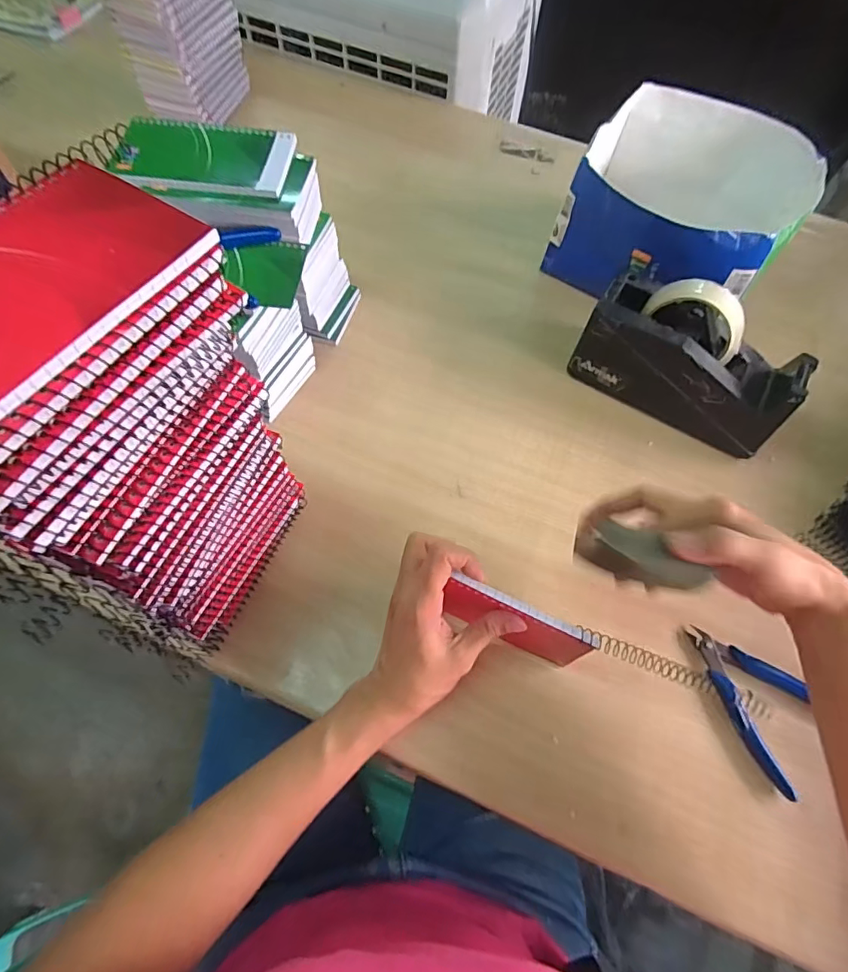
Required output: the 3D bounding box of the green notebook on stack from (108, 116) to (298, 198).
[{"bbox_3d":[-0.191,-0.288,0.441,0.145,0.012,0.085,7,63,1],"label":"green notebook on stack"}]

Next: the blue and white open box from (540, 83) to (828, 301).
[{"bbox_3d":[0.274,-0.303,0.574,0.230,0.148,0.202,31,65,13],"label":"blue and white open box"}]

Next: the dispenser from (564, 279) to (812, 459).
[{"bbox_3d":[0.260,-0.123,0.499,0.202,0.114,0.072,28,64,12],"label":"dispenser"}]

